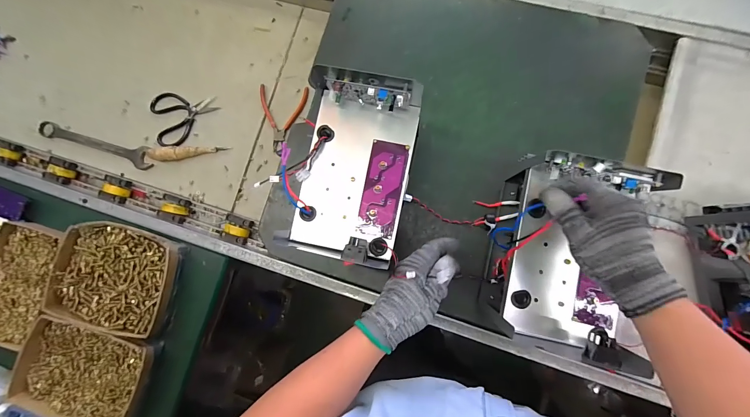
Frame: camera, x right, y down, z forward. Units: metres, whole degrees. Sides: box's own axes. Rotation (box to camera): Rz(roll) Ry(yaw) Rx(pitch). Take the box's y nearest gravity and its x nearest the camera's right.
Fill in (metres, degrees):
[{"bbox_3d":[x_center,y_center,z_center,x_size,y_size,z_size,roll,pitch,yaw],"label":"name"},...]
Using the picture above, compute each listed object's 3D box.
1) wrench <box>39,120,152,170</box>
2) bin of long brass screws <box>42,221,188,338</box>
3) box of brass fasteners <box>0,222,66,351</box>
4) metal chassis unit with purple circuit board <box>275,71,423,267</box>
[{"bbox_3d":[-0.650,-0.147,0.740,0.300,0.022,0.051,14,85,7],"label":"wrench"},{"bbox_3d":[-0.469,0.124,0.592,0.219,0.062,0.175,11,85,7],"label":"bin of long brass screws"},{"bbox_3d":[-0.669,0.137,0.596,0.144,0.035,0.210,8,85,6],"label":"box of brass fasteners"},{"bbox_3d":[-0.029,-0.058,0.446,0.154,0.073,0.256,11,85,7],"label":"metal chassis unit with purple circuit board"}]

